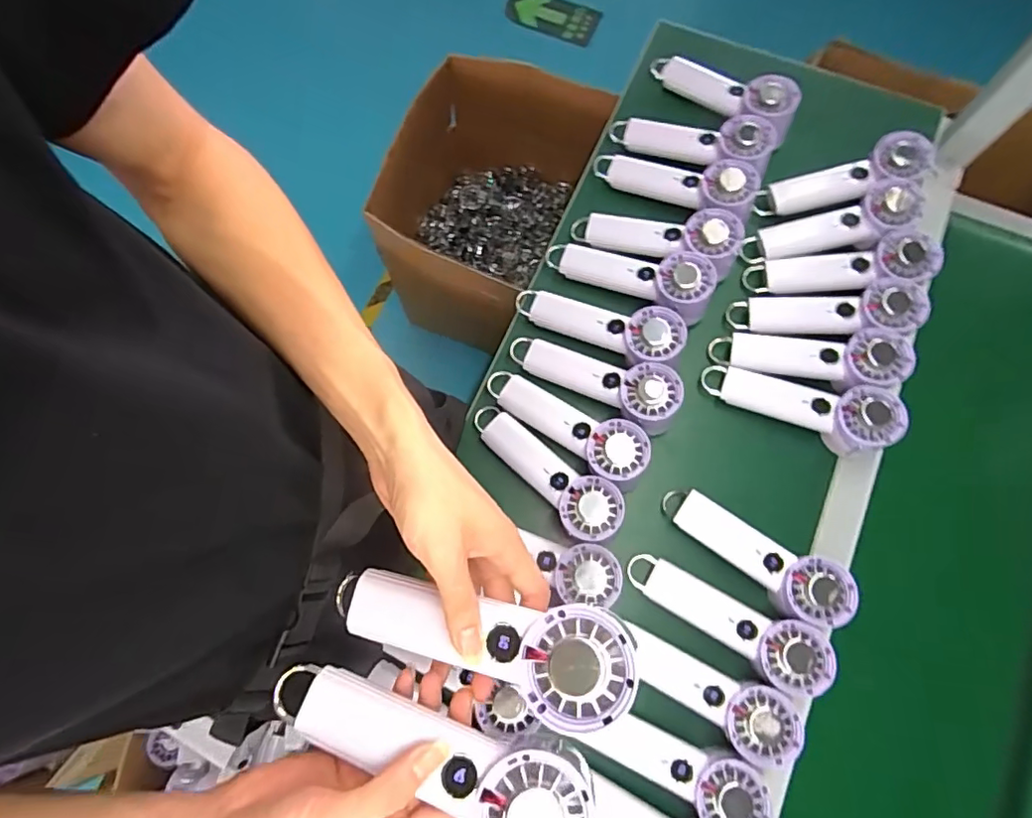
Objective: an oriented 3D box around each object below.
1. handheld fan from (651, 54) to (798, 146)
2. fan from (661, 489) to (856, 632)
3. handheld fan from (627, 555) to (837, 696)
[{"bbox_3d":[0.263,-0.406,0.727,0.065,0.041,0.206,-45,60,-11],"label":"handheld fan"},{"bbox_3d":[0.237,0.145,0.572,0.193,0.049,0.068,33,77,25],"label":"fan"},{"bbox_3d":[0.203,0.204,0.553,0.193,0.033,0.059,25,75,27],"label":"handheld fan"}]

